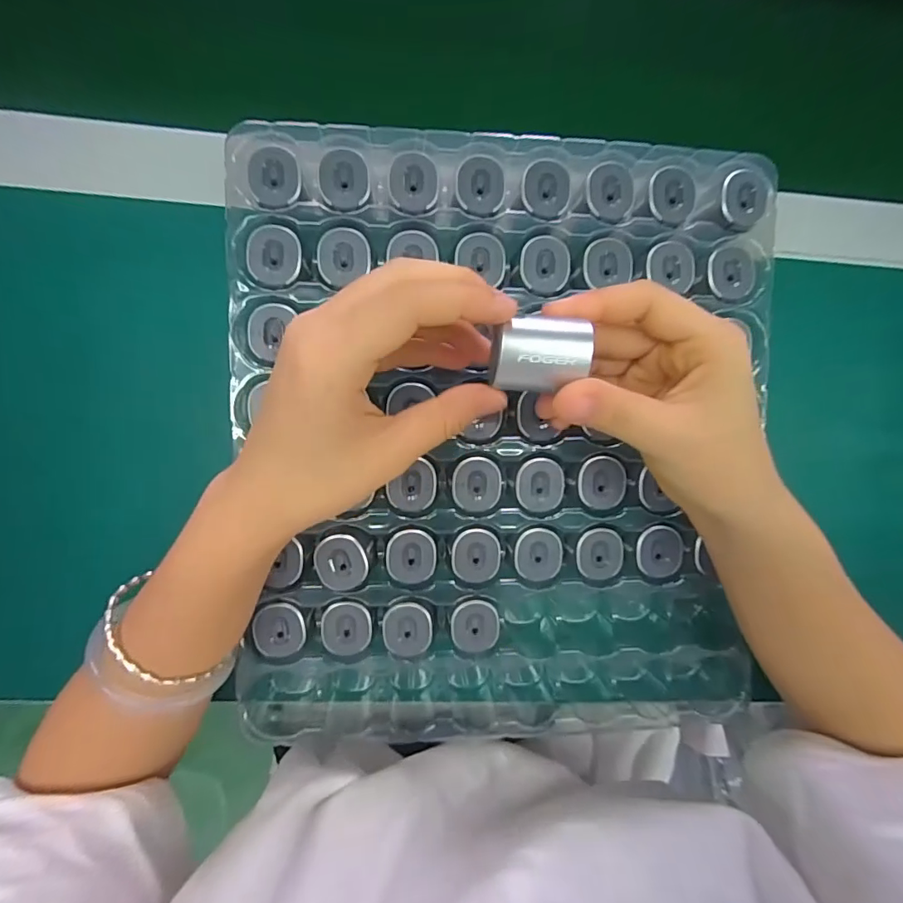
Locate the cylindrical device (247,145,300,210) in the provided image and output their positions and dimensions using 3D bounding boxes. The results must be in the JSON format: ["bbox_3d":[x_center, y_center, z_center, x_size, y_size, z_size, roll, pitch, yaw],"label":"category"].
[{"bbox_3d":[-0.089,-0.138,0.243,0.024,0.006,0.030,-3,93,-6],"label":"cylindrical device"}]

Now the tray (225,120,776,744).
[{"bbox_3d":[0.030,-0.002,0.286,0.287,0.052,0.329,0,93,-6],"label":"tray"}]

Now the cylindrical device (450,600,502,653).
[{"bbox_3d":[0.013,0.098,0.279,0.027,0.017,0.029,0,93,-6],"label":"cylindrical device"}]

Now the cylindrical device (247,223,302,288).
[{"bbox_3d":[-0.091,-0.100,0.247,0.026,0.004,0.030,2,93,-6],"label":"cylindrical device"}]

